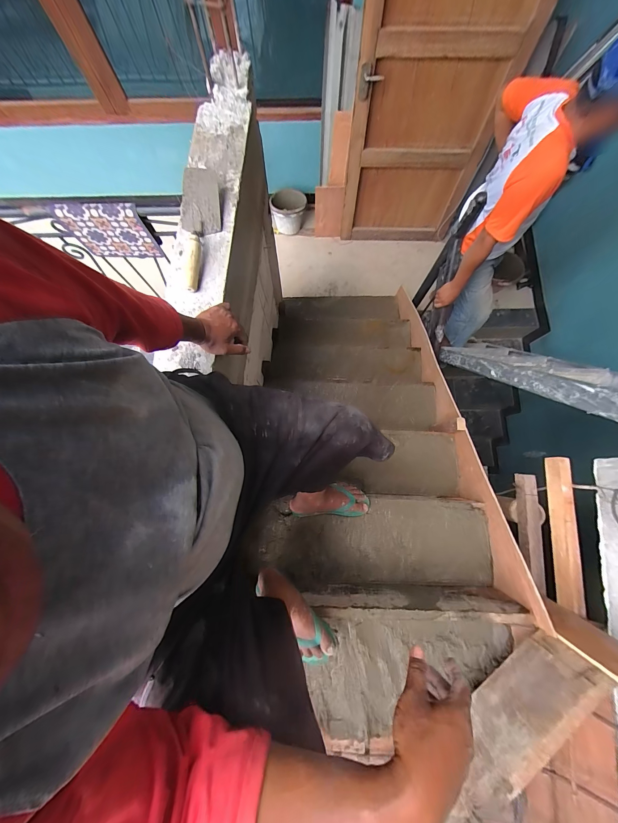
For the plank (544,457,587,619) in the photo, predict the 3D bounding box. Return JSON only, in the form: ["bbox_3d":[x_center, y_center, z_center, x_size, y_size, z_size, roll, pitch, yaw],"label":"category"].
[{"bbox_3d":[0.768,0.361,0.887,0.027,0.079,0.431,3,84,-19],"label":"plank"}]

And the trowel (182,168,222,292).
[{"bbox_3d":[-0.269,-0.432,0.706,0.100,0.060,0.289,1,79,1],"label":"trowel"}]

